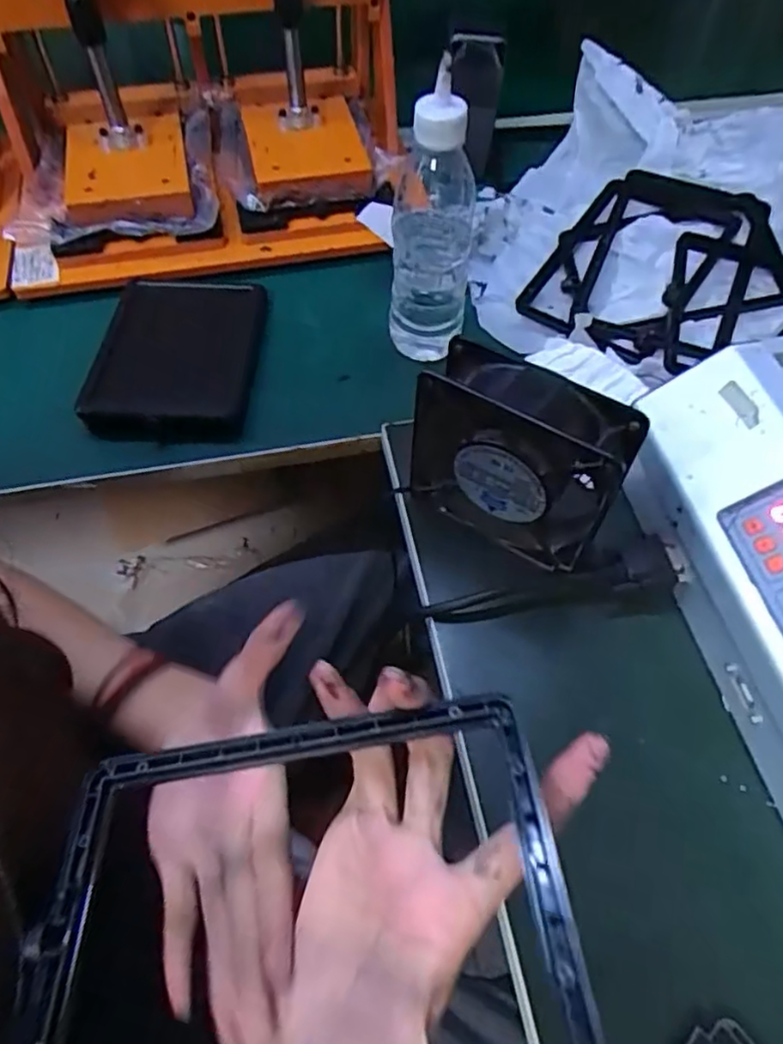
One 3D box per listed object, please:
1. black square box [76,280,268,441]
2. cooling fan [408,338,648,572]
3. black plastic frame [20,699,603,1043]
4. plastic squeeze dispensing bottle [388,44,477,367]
[{"bbox_3d":[-0.170,-0.134,0.528,0.130,0.019,0.166,2,57,1],"label":"black square box"},{"bbox_3d":[0.072,-0.034,0.395,0.121,0.122,0.041,28,61,17],"label":"cooling fan"},{"bbox_3d":[-0.030,0.120,0.208,0.166,0.007,0.115,-10,45,3],"label":"black plastic frame"},{"bbox_3d":[0.029,-0.206,0.475,0.056,0.183,0.056,7,57,4],"label":"plastic squeeze dispensing bottle"}]

